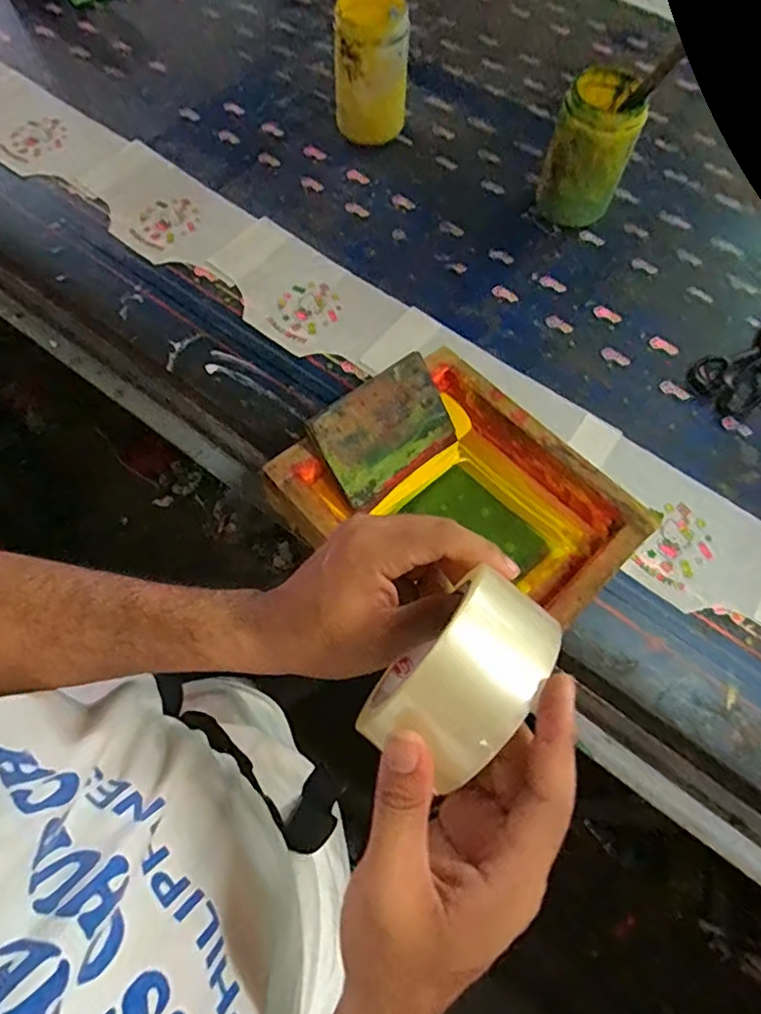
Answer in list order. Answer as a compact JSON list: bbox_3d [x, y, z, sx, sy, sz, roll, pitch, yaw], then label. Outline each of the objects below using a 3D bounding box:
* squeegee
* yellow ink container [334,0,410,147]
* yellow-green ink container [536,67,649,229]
[{"bbox_3d":[0.008,-0.072,0.572,0.146,0.008,0.104,-38,114,-26],"label":"squeegee"},{"bbox_3d":[-0.011,-0.562,0.772,0.093,0.154,0.082,3,65,-1],"label":"yellow ink container"},{"bbox_3d":[0.251,-0.422,0.717,0.092,0.148,0.082,17,66,5],"label":"yellow-green ink container"}]

